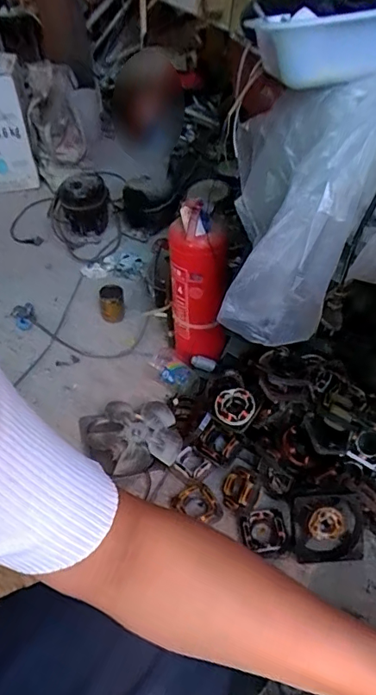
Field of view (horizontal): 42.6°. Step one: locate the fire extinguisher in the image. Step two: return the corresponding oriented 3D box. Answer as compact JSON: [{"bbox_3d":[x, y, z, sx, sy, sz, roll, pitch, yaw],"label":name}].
[{"bbox_3d":[0.023,-0.131,1.093,0.127,0.404,0.115,-2,43,-2],"label":"fire extinguisher"}]

